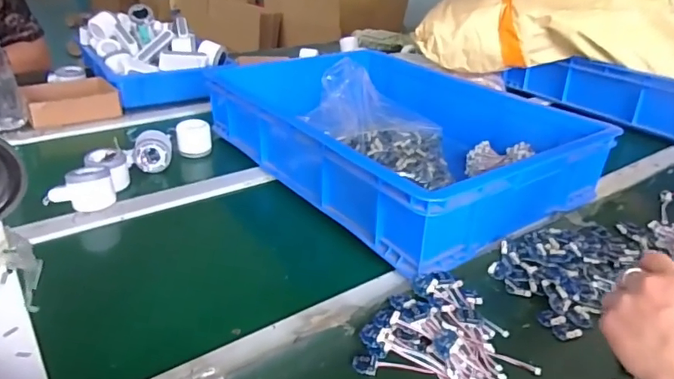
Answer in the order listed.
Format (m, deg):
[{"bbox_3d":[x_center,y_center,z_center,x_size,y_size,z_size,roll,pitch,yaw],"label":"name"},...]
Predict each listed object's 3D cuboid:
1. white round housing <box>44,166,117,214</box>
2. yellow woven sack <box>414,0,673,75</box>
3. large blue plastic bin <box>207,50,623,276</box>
[{"bbox_3d":[-0.369,-0.001,0.719,0.088,0.050,0.057,-14,33,-28],"label":"white round housing"},{"bbox_3d":[0.544,-0.390,1.172,0.659,0.246,0.259,13,30,17],"label":"yellow woven sack"},{"bbox_3d":[0.110,-0.112,0.876,0.455,0.119,0.582,-18,35,-34],"label":"large blue plastic bin"}]

